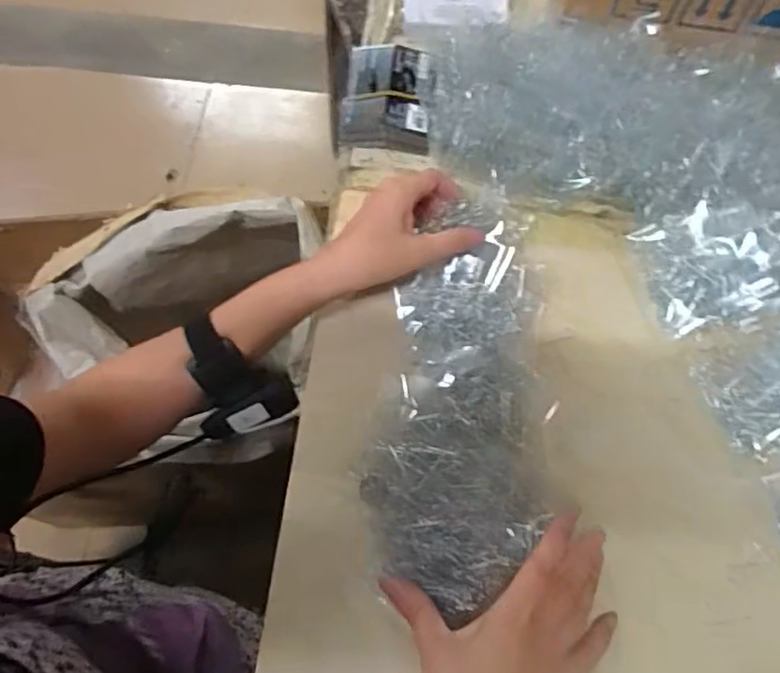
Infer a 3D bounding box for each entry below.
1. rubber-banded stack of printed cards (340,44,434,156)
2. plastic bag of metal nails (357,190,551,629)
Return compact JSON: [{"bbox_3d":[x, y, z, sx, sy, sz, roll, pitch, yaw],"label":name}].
[{"bbox_3d":[-0.003,-0.214,0.568,0.076,0.030,0.105,4,65,2],"label":"rubber-banded stack of printed cards"},{"bbox_3d":[0.052,0.029,0.443,0.111,0.027,0.302,9,66,4],"label":"plastic bag of metal nails"}]

